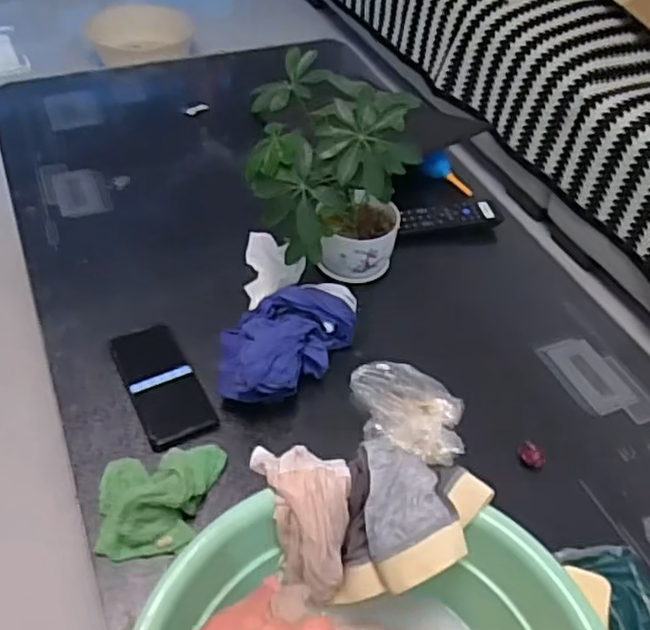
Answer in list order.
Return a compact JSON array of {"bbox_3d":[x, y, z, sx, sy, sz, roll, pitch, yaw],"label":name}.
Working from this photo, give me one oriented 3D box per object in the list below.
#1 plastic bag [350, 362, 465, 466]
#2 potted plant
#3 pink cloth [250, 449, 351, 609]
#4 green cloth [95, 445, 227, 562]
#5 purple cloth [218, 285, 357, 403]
[{"bbox_3d":[0.091,0.111,0.782,0.134,0.027,0.107,16,48,11],"label":"plastic bag"},{"bbox_3d":[0.005,-0.143,0.833,0.182,0.263,0.193,3,47,-2],"label":"potted plant"},{"bbox_3d":[-0.016,0.170,0.600,0.077,0.092,0.119,-9,48,-12],"label":"pink cloth"},{"bbox_3d":[-0.162,0.178,0.686,0.121,0.050,0.107,-4,47,-8],"label":"green cloth"},{"bbox_3d":[-0.044,0.032,0.809,0.106,0.083,0.193,35,54,26],"label":"purple cloth"}]

